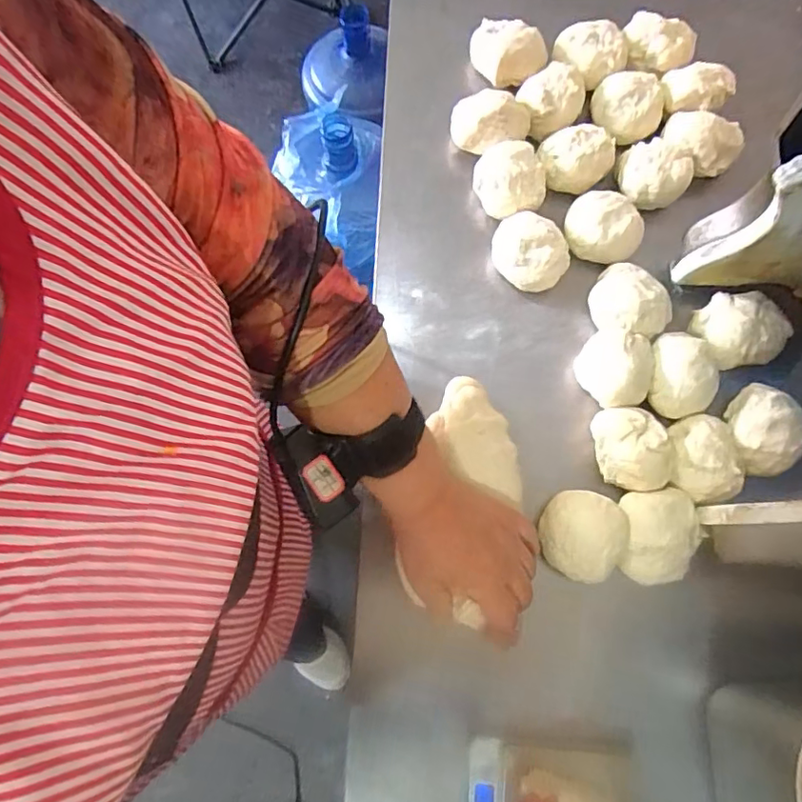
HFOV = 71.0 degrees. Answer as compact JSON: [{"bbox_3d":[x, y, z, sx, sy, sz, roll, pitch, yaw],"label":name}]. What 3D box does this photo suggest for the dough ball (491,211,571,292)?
[{"bbox_3d":[0.117,-0.135,0.519,0.071,0.044,0.057,35,80,8],"label":"dough ball"}]

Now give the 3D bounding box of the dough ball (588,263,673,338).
[{"bbox_3d":[0.203,-0.085,0.506,0.064,0.038,0.071,-39,79,-8],"label":"dough ball"}]

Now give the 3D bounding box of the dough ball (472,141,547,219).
[{"bbox_3d":[0.103,-0.206,0.539,0.064,0.055,0.067,0,77,1],"label":"dough ball"}]

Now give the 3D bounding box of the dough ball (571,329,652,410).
[{"bbox_3d":[0.185,-0.026,0.487,0.057,0.041,0.065,16,78,4],"label":"dough ball"}]

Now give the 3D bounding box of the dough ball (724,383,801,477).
[{"bbox_3d":[0.307,0.025,0.481,0.062,0.042,0.072,40,80,9],"label":"dough ball"}]

